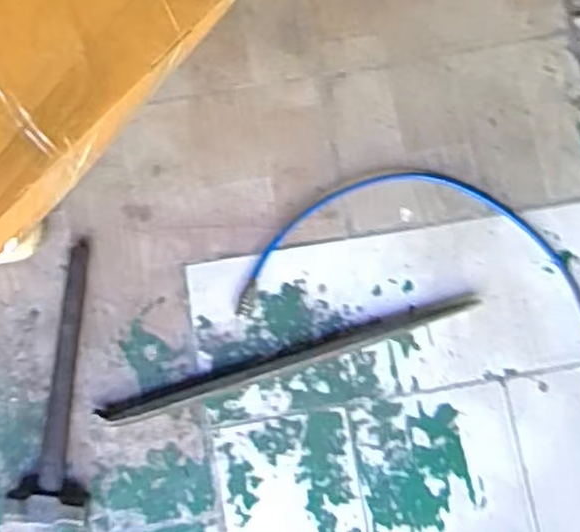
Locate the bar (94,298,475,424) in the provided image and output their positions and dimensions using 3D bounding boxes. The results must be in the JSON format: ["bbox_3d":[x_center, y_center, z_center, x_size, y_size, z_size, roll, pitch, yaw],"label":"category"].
[{"bbox_3d":[0.003,0.133,1.043,0.552,0.029,0.030,-17,79,-4],"label":"bar"}]

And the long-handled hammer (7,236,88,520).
[{"bbox_3d":[-0.317,0.158,1.020,0.096,0.045,0.390,3,80,-1],"label":"long-handled hammer"}]

